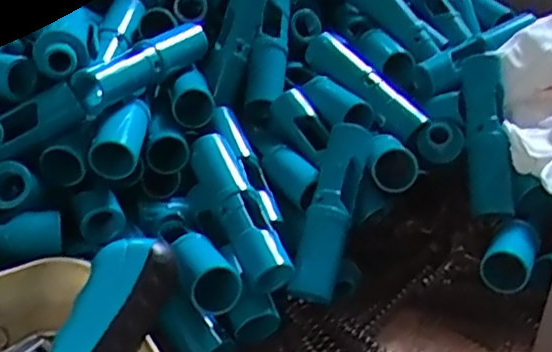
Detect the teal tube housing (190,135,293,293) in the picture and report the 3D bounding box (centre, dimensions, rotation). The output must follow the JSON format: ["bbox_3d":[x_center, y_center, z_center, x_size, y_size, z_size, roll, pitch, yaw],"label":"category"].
[{"bbox_3d":[-0.025,0.019,0.430,0.030,0.023,0.120,-11,49,-24],"label":"teal tube housing"}]

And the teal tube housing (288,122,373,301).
[{"bbox_3d":[0.037,0.022,0.435,0.029,0.023,0.118,11,71,15],"label":"teal tube housing"}]

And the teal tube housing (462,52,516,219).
[{"bbox_3d":[0.152,-0.032,0.469,0.026,0.119,0.030,0,-16,-5],"label":"teal tube housing"}]

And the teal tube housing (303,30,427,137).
[{"bbox_3d":[0.071,-0.073,0.519,0.025,0.025,0.124,-18,49,-34],"label":"teal tube housing"}]

